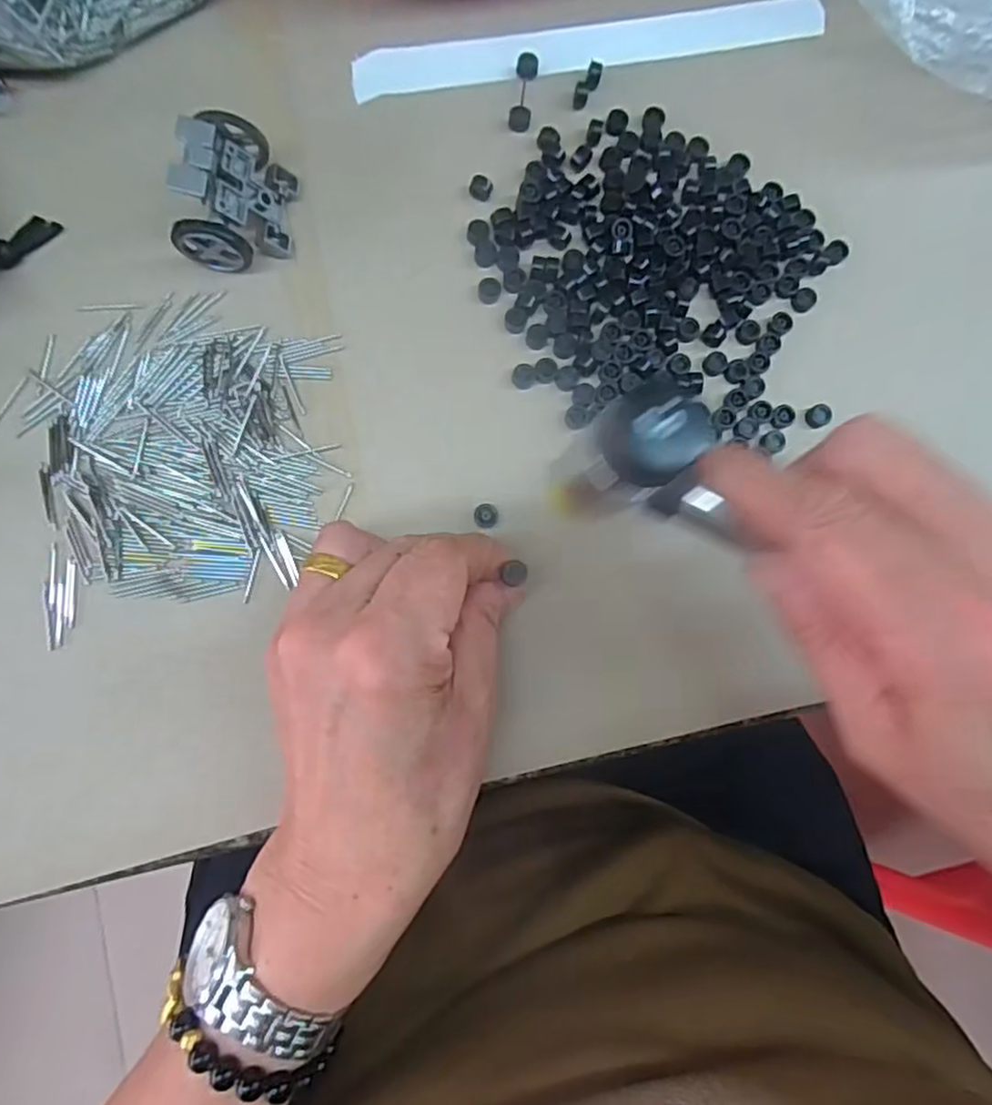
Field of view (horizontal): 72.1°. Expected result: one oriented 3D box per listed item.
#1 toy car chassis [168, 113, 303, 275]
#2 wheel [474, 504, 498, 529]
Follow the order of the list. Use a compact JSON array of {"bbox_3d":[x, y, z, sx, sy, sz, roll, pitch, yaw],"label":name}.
[{"bbox_3d":[-0.096,-0.133,0.253,0.034,0.033,0.051,9,84,-4],"label":"toy car chassis"},{"bbox_3d":[-0.004,-0.014,0.261,0.009,0.005,0.009,0,85,-5],"label":"wheel"}]

